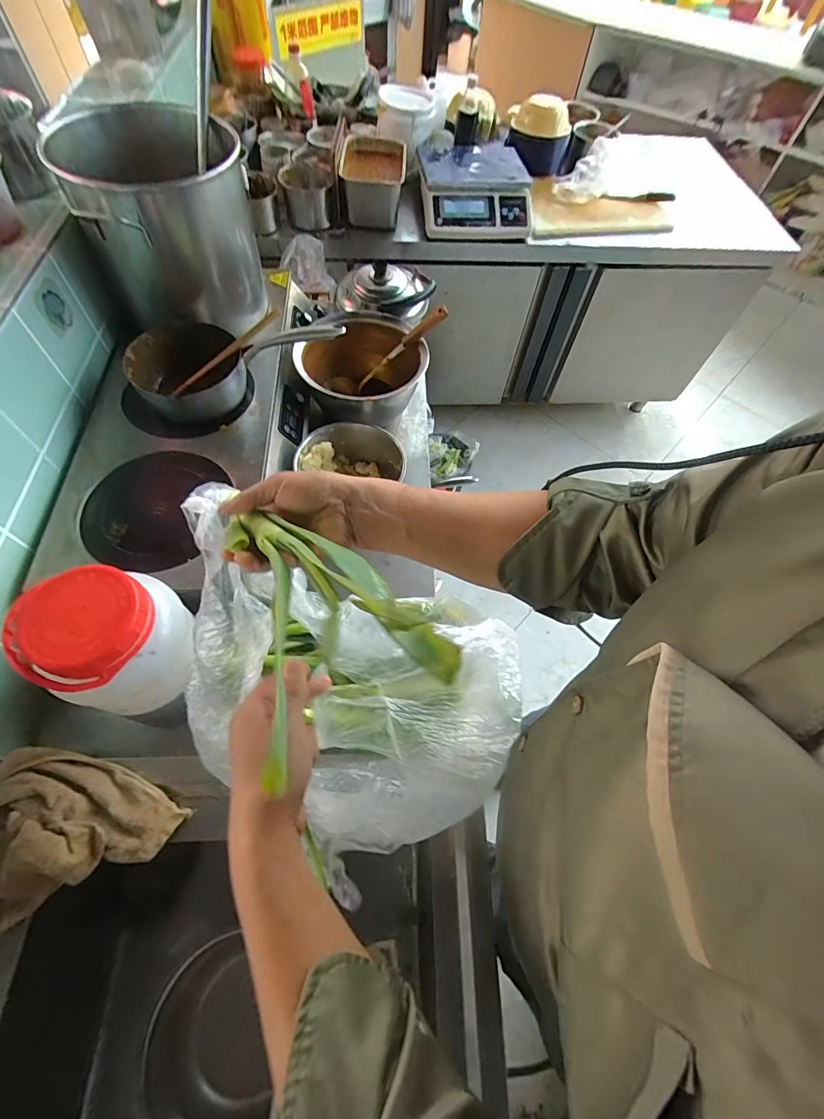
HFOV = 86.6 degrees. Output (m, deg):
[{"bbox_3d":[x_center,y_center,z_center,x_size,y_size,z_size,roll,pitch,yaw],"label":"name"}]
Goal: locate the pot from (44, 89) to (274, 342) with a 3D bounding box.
[{"bbox_3d":[-0.471,-0.636,0.874,0.291,0.299,0.312,-7,63,-8],"label":"pot"}]

